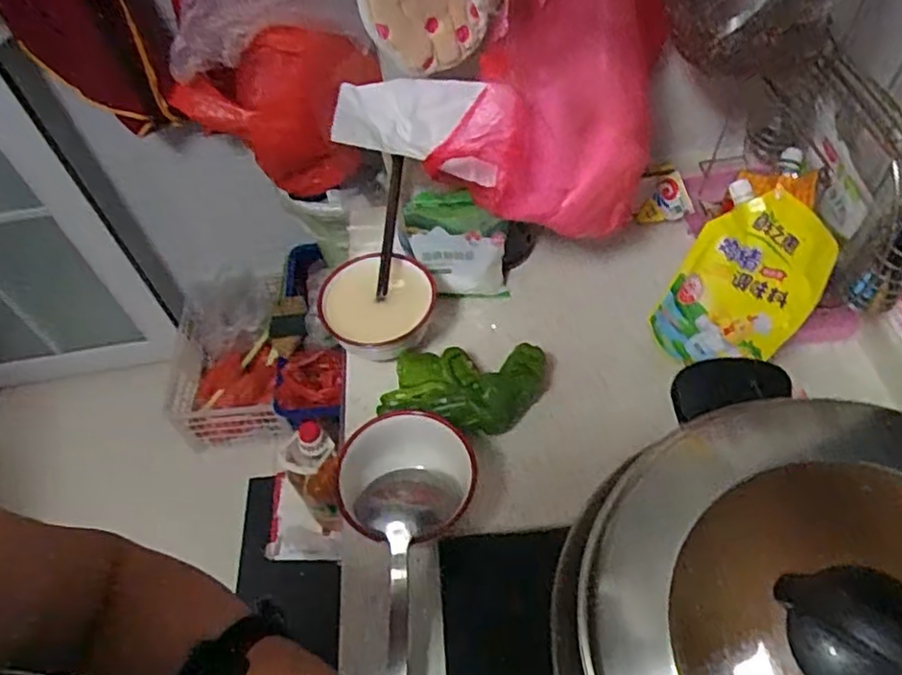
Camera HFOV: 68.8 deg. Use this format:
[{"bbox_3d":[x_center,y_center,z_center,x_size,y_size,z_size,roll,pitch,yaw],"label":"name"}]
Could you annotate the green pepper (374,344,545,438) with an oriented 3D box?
[{"bbox_3d":[0.013,0.057,0.712,0.172,0.053,0.093,2,55,6],"label":"green pepper"}]

